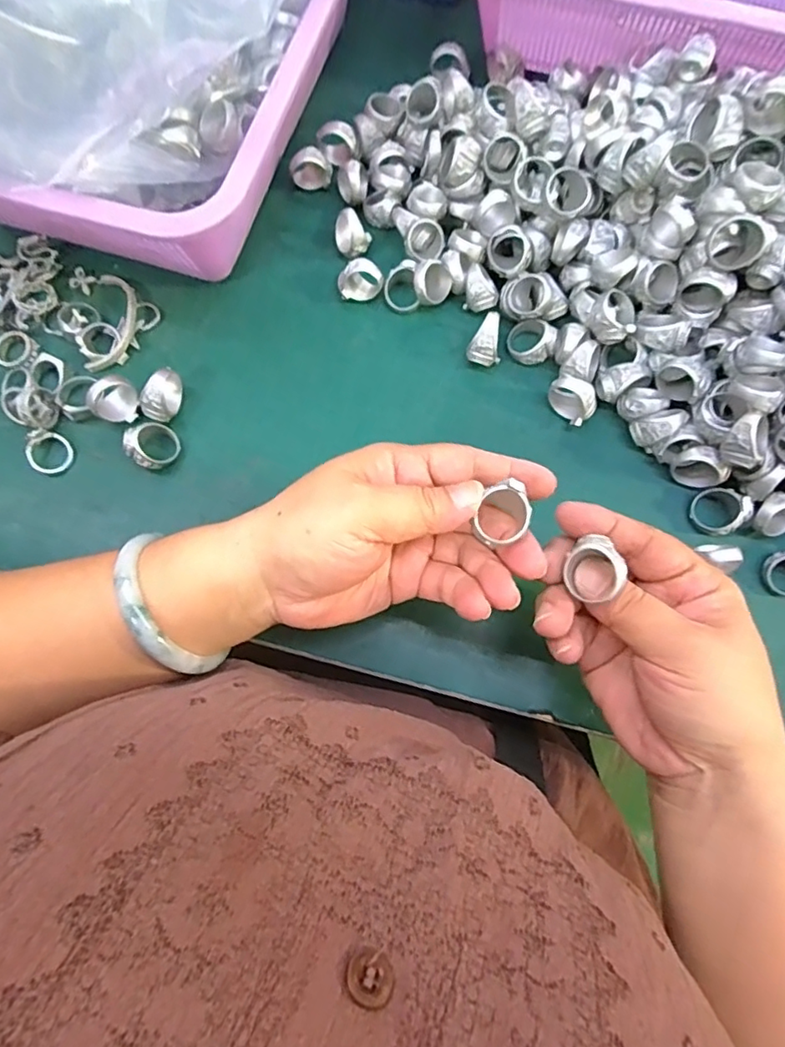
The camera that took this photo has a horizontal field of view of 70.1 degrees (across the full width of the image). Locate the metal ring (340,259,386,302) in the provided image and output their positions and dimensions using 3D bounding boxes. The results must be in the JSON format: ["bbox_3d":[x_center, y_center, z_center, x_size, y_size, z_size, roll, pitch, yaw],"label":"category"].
[{"bbox_3d":[-0.019,-0.147,0.343,0.026,0.021,0.016,-16,77,-5],"label":"metal ring"}]

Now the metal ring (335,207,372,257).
[{"bbox_3d":[-0.025,-0.178,0.347,0.021,0.023,0.021,0,76,-1],"label":"metal ring"}]

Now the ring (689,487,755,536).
[{"bbox_3d":[0.183,-0.007,0.312,0.028,0.014,0.027,36,111,26],"label":"ring"}]

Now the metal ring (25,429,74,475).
[{"bbox_3d":[-0.193,-0.040,0.315,0.024,0.005,0.024,3,84,-28],"label":"metal ring"}]

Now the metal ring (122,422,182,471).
[{"bbox_3d":[-0.132,-0.043,0.310,0.021,0.024,0.026,39,79,8],"label":"metal ring"}]

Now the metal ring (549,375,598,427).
[{"bbox_3d":[0.105,-0.072,0.324,0.018,0.018,0.028,-39,80,-10],"label":"metal ring"}]

